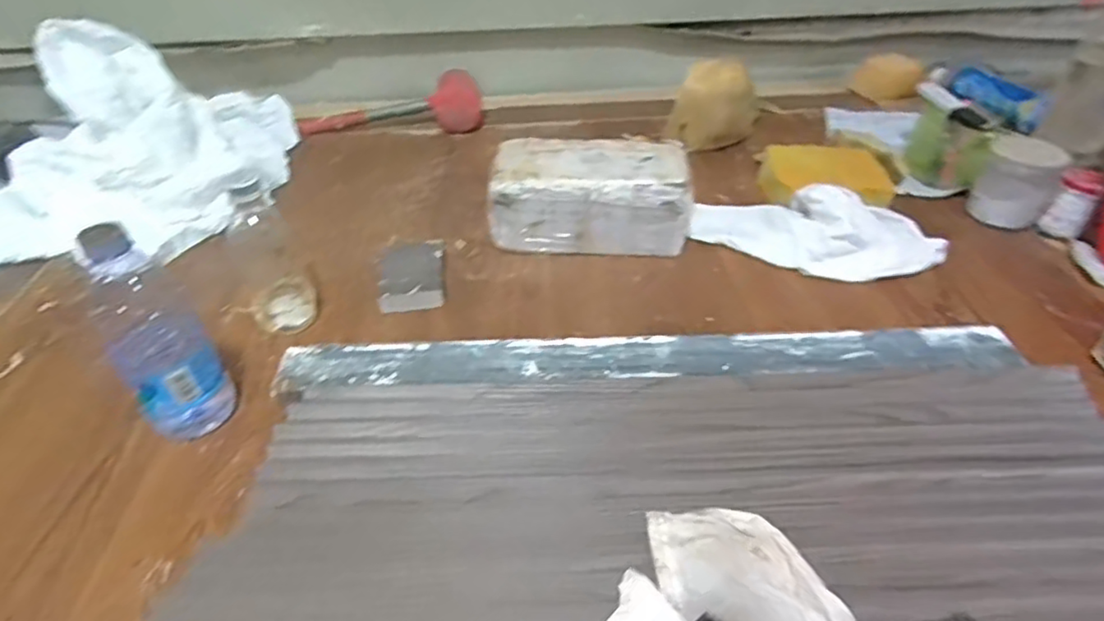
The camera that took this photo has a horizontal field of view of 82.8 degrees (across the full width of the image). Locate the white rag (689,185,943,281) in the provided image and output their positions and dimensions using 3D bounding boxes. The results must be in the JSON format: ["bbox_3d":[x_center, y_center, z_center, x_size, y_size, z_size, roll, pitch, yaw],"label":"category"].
[{"bbox_3d":[0.309,-0.094,0.737,0.281,0.068,0.118,4,39,7],"label":"white rag"}]

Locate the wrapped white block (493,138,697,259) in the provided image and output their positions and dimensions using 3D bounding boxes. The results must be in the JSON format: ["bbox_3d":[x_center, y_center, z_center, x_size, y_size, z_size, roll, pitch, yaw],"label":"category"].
[{"bbox_3d":[0.045,-0.135,0.757,0.237,0.107,0.107,0,38,1],"label":"wrapped white block"}]

